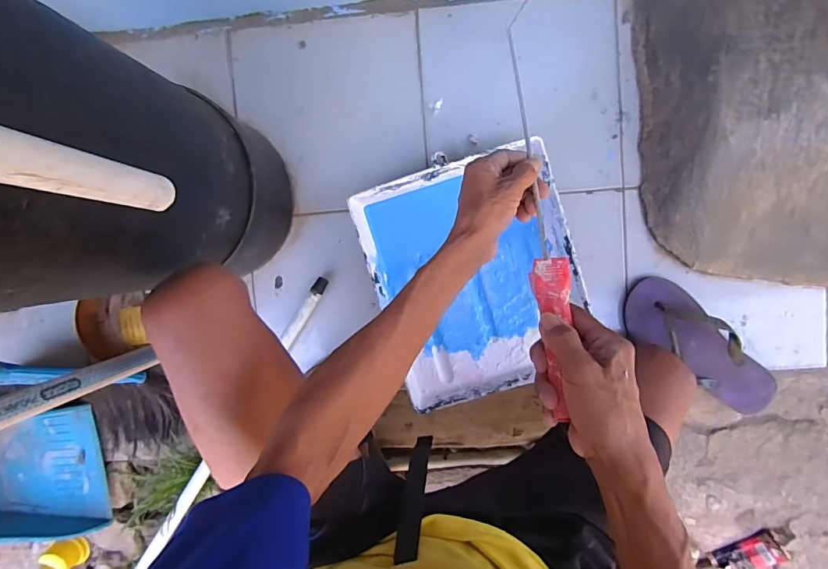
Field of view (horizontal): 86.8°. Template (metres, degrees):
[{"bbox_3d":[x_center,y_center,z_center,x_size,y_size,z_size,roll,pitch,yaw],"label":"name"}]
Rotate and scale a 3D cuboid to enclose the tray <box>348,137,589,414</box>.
[{"bbox_3d":[0.090,-0.010,0.667,0.283,0.075,0.339,-16,92,4],"label":"tray"}]

